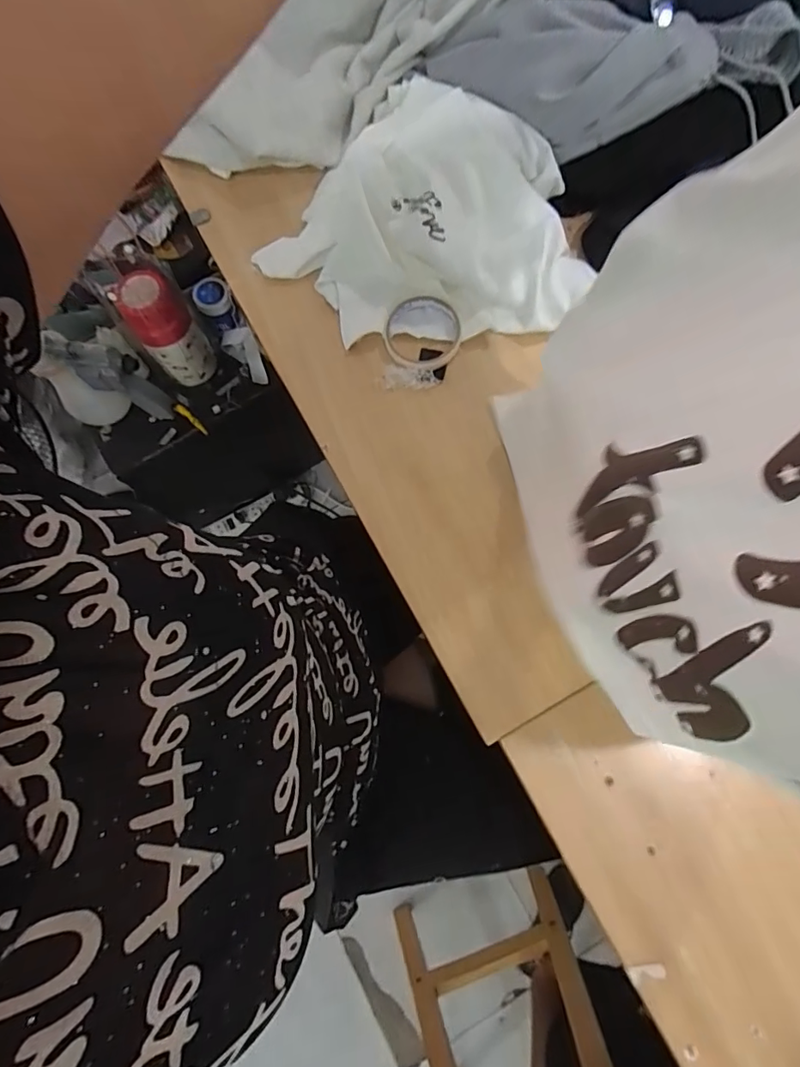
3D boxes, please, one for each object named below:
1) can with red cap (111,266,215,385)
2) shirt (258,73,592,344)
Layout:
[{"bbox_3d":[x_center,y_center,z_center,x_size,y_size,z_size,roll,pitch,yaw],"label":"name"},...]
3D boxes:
[{"bbox_3d":[-0.398,-0.349,0.844,0.097,0.209,0.088,-37,79,-6],"label":"can with red cap"},{"bbox_3d":[0.011,-0.357,0.552,0.348,0.079,0.304,-12,78,-1],"label":"shirt"}]

